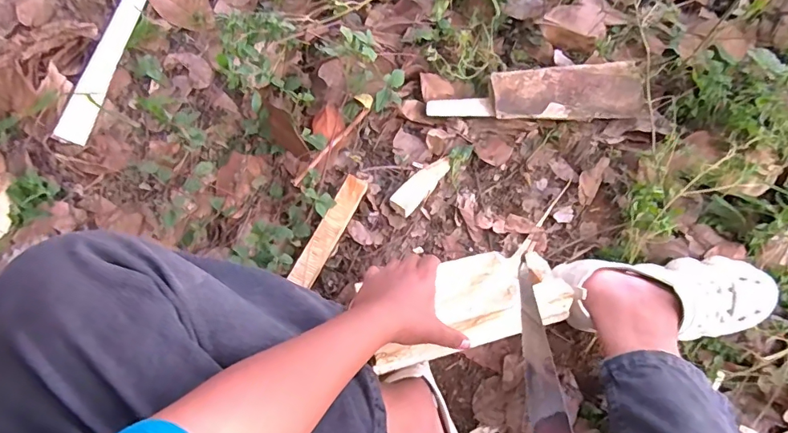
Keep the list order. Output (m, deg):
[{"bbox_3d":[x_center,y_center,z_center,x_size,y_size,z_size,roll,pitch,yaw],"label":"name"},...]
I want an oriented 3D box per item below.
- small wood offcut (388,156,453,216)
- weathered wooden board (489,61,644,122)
[{"bbox_3d":[0.045,-0.051,0.740,0.037,0.014,0.109,42,76,13],"label":"small wood offcut"},{"bbox_3d":[0.276,-0.199,0.751,0.234,0.018,0.085,-1,90,0],"label":"weathered wooden board"}]

